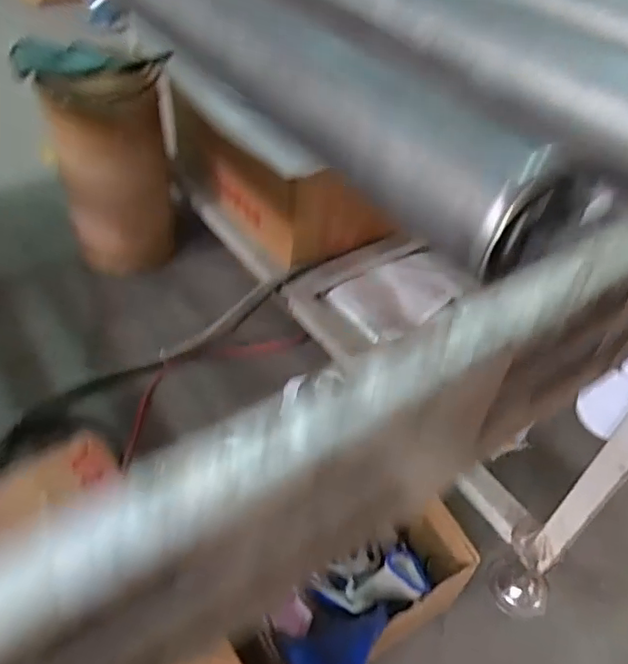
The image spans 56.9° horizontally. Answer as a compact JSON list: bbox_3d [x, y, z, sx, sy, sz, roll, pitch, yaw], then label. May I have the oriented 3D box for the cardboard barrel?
[{"bbox_3d":[-0.368,-0.313,1.071,0.207,0.351,0.198,-19,51,-21],"label":"cardboard barrel"}]

